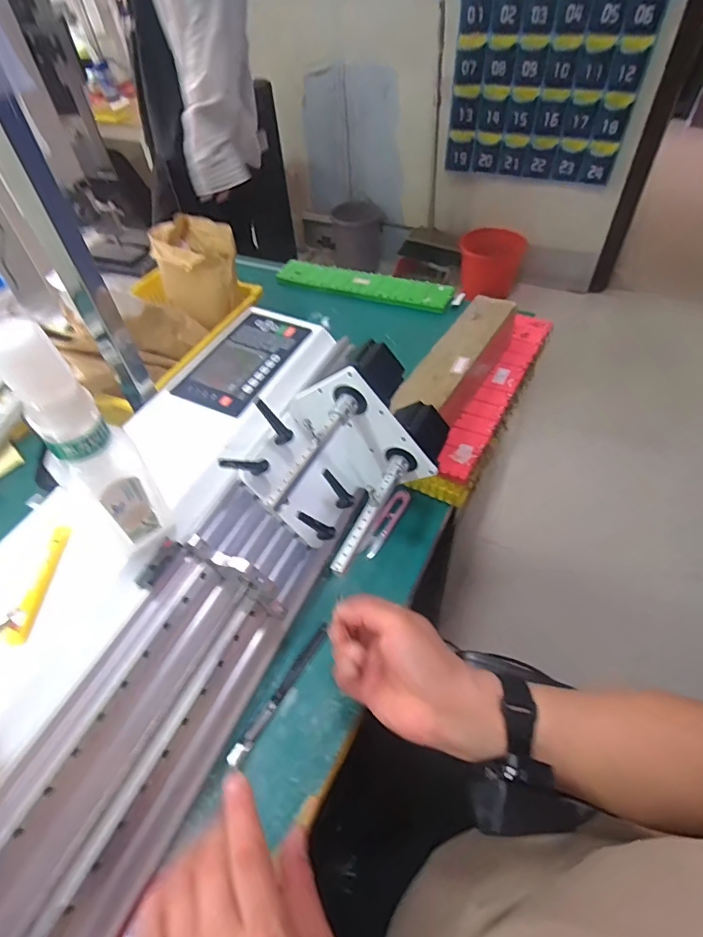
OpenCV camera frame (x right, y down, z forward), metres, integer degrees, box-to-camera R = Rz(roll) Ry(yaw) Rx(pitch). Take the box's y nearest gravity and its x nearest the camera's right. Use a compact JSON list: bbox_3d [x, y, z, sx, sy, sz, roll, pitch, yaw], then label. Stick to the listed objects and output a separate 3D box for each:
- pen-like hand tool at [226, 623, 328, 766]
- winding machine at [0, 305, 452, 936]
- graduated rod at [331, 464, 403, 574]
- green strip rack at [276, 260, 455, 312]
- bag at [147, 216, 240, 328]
[{"bbox_3d":[-0.068,0.214,0.460,0.012,0.009,0.144,26,57,23],"label":"pen-like hand tool"},{"bbox_3d":[-0.160,0.135,0.394,0.295,0.204,0.785,18,54,19],"label":"winding machine"},{"bbox_3d":[0.017,0.044,0.443,0.014,0.007,0.124,22,55,21],"label":"graduated rod"},{"bbox_3d":[0.019,-0.355,0.912,0.345,0.022,0.078,19,54,19],"label":"green strip rack"},{"bbox_3d":[-0.231,-0.299,0.727,0.127,0.167,0.079,5,45,-1],"label":"bag"}]

